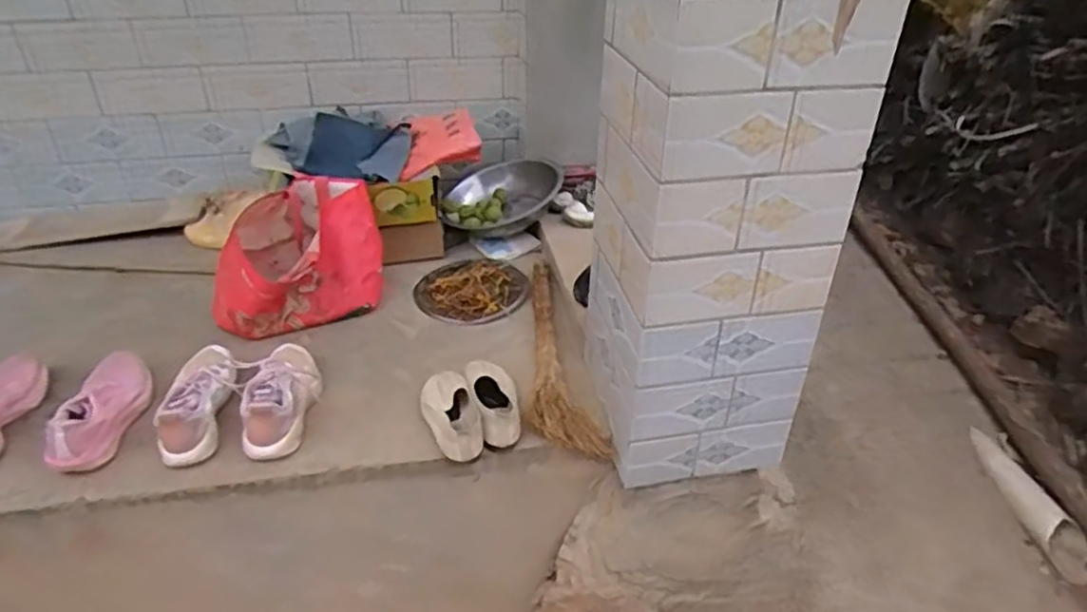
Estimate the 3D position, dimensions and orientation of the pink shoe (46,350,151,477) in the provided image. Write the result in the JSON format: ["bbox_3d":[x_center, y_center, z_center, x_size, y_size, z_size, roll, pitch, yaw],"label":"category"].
[{"bbox_3d":[-0.753,0.171,1.194,0.096,0.064,0.233,-5,33,-8],"label":"pink shoe"}]

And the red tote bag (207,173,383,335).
[{"bbox_3d":[-0.531,-0.104,1.517,0.358,0.230,0.229,-13,35,-20],"label":"red tote bag"}]

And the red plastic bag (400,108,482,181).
[{"bbox_3d":[-0.264,-0.417,1.771,0.196,0.106,0.234,-5,33,-8],"label":"red plastic bag"}]

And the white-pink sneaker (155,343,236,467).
[{"bbox_3d":[-0.611,0.152,1.253,0.089,0.082,0.287,-6,34,-10],"label":"white-pink sneaker"}]

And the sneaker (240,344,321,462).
[{"bbox_3d":[-0.471,0.160,1.277,0.096,0.124,0.257,-2,33,-4],"label":"sneaker"}]

